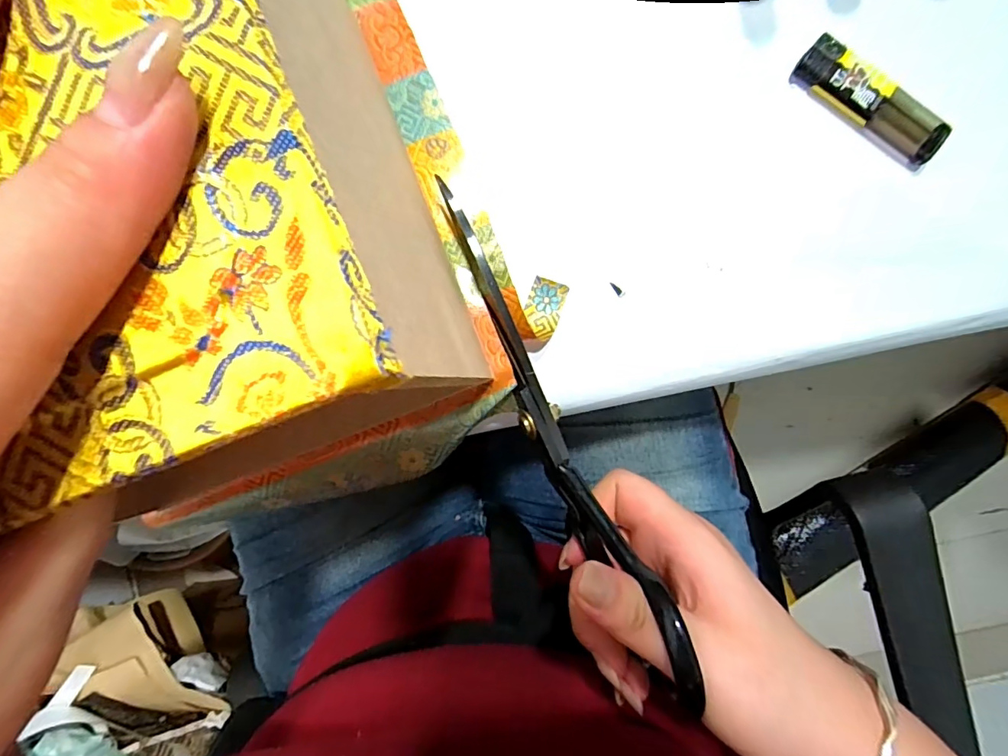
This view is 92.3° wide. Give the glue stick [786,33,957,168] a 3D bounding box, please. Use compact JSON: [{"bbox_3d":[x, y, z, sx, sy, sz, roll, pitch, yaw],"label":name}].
[{"bbox_3d":[0.187,-0.142,0.248,0.081,0.016,0.025,36,90,-1],"label":"glue stick"}]

